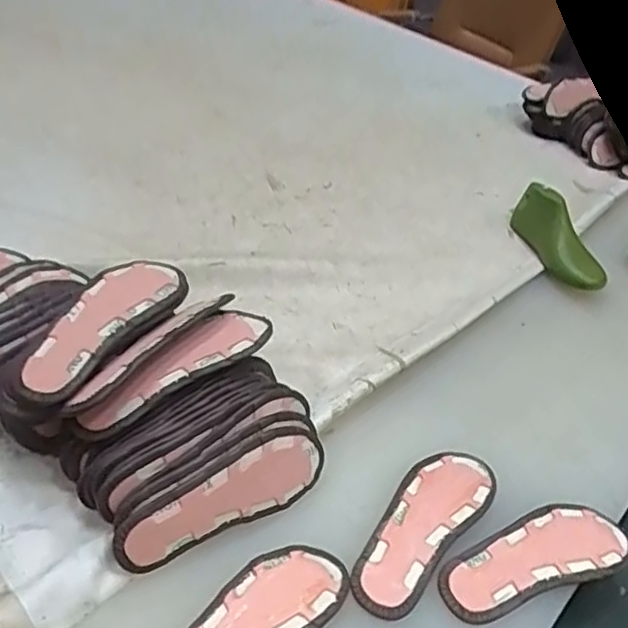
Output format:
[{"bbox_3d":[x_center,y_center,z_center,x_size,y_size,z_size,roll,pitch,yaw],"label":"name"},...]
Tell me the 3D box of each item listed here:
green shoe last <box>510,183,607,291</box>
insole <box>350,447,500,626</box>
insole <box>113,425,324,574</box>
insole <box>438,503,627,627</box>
[{"bbox_3d":[0.313,-0.103,0.849,0.054,0.060,0.164,-2,42,-14],"label":"green shoe last"},{"bbox_3d":[0.091,0.169,0.540,0.064,0.004,0.177,30,45,24],"label":"insole"},{"bbox_3d":[-0.066,0.138,0.509,0.174,0.063,0.010,-19,20,-29],"label":"insole"},{"bbox_3d":[0.178,0.195,0.530,0.172,0.008,0.064,-13,45,-22],"label":"insole"}]

